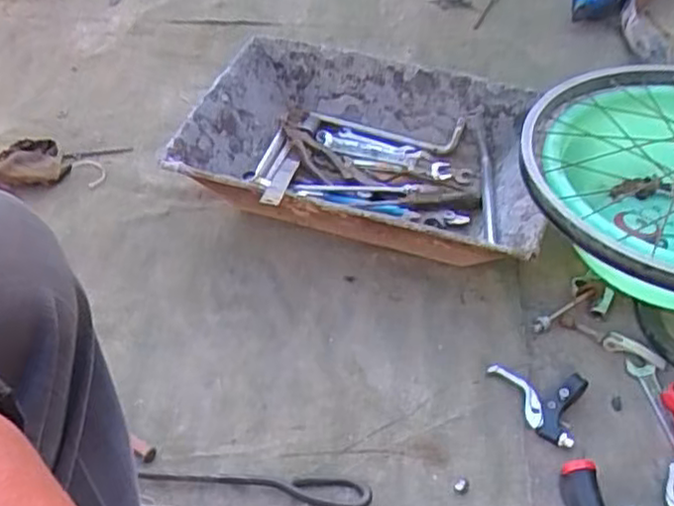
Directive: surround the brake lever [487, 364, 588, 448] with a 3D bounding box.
[{"bbox_3d":[0.213,0.156,0.778,0.102,0.032,0.077,16,51,16],"label":"brake lever"}]

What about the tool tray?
[{"bbox_3d":[0.041,-0.127,0.999,0.487,0.134,0.301,14,50,15],"label":"tool tray"}]

